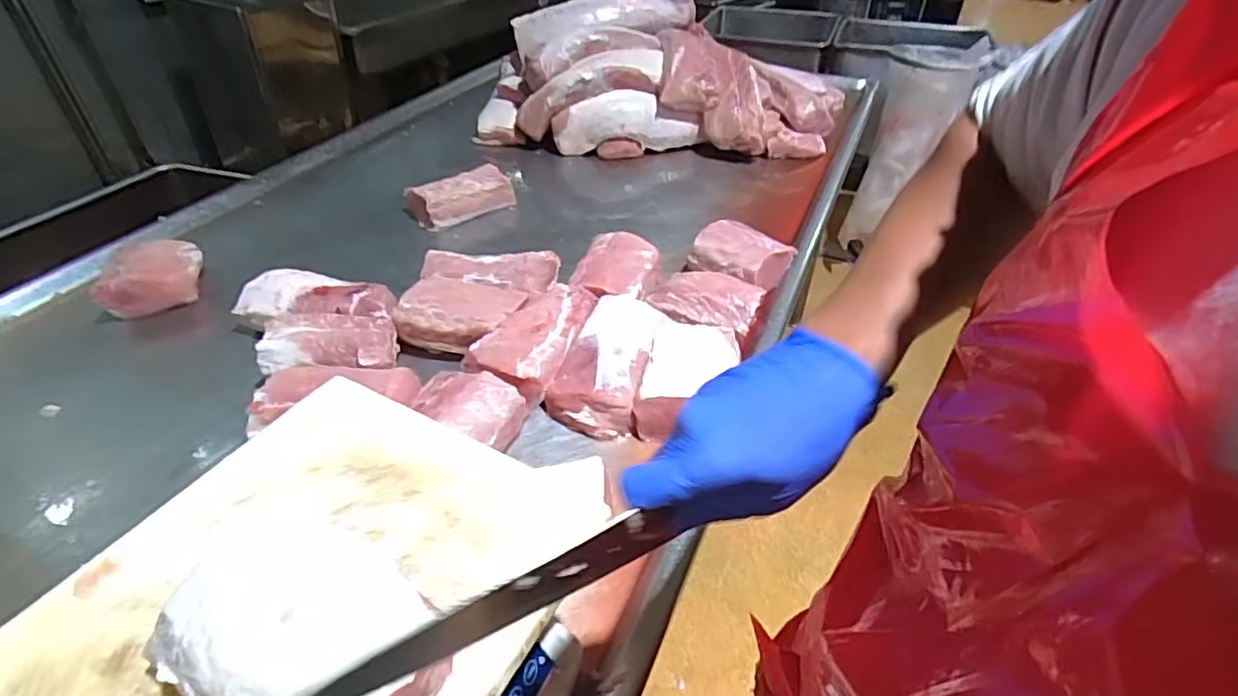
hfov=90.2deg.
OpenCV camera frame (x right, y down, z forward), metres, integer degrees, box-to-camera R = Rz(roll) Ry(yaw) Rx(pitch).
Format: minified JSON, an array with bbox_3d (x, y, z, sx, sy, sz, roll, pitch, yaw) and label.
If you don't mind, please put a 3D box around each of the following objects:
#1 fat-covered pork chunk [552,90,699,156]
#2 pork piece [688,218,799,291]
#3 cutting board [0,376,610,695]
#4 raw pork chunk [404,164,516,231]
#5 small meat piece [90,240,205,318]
[{"bbox_3d":[0.016,-0.515,1.416,0.326,0.113,0.066,-8,40,-9],"label":"fat-covered pork chunk"},{"bbox_3d":[0.203,-0.152,1.017,0.143,0.061,0.130,26,46,28],"label":"pork piece"},{"bbox_3d":[-0.225,0.179,0.417,0.301,0.015,0.380,19,43,22],"label":"cutting board"},{"bbox_3d":[-0.303,-0.294,1.193,0.197,0.059,0.093,-24,45,-27],"label":"raw pork chunk"},{"bbox_3d":[-0.750,-0.112,0.995,0.145,0.071,0.134,-19,43,-22],"label":"small meat piece"}]

